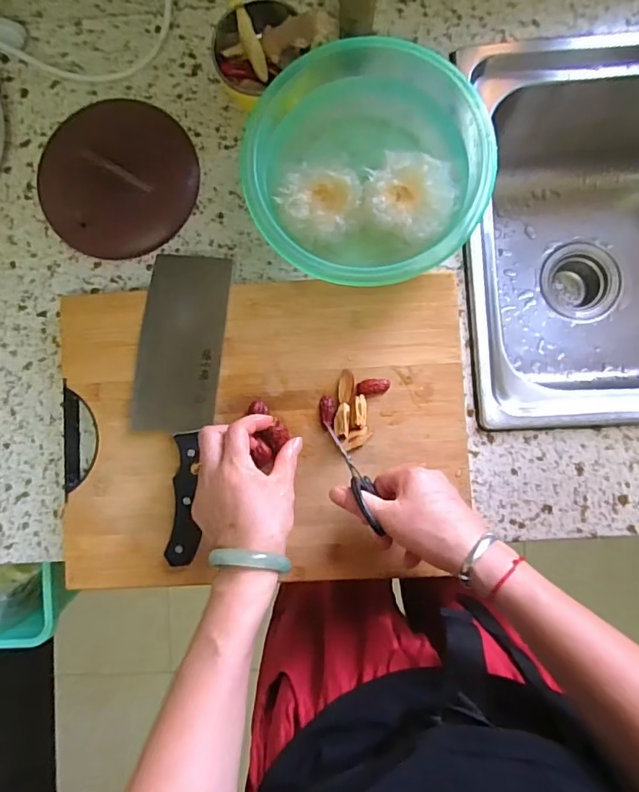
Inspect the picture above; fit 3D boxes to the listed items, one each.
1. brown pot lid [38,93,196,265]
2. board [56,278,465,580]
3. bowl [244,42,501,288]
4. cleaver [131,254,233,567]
[{"bbox_3d":[-0.216,-0.234,0.532,0.171,0.034,0.162,0,87,3],"label":"brown pot lid"},{"bbox_3d":[-0.057,0.034,0.508,0.394,0.031,0.288,-2,86,3],"label":"board"},{"bbox_3d":[0.044,-0.220,0.497,0.221,0.075,0.231,0,87,3],"label":"bowl"},{"bbox_3d":[-0.142,0.006,0.496,0.083,0.021,0.289,5,87,3],"label":"cleaver"}]

